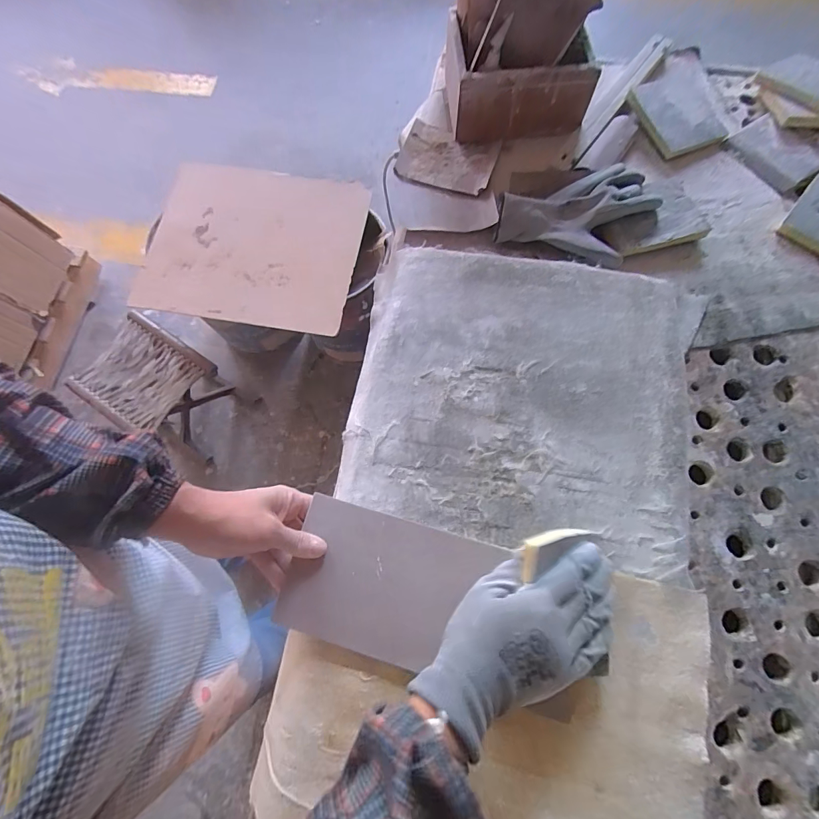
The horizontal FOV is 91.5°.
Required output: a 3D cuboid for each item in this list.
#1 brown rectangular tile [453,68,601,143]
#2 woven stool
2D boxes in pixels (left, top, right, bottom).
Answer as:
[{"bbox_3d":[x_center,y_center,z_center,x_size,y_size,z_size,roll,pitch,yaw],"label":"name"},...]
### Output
[{"bbox_3d":[0.155,-0.412,0.546,0.174,0.097,0.012,-1,73,3],"label":"brown rectangular tile"},{"bbox_3d":[-0.743,-0.059,1.221,0.349,0.287,0.271,33,78,12],"label":"woven stool"}]

